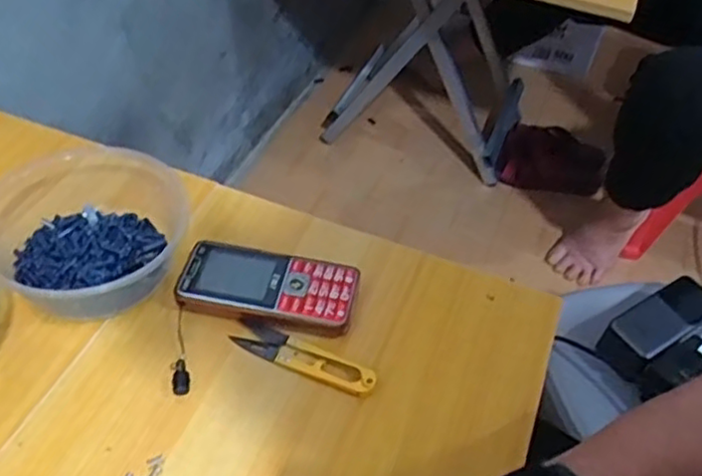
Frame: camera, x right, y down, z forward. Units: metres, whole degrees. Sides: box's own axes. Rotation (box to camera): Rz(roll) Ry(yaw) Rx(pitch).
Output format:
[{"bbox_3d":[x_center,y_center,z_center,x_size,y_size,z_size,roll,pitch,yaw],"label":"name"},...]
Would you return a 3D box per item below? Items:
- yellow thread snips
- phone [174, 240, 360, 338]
[{"bbox_3d":[-0.033,0.080,0.468,0.104,0.006,0.023,22,49,14],"label":"yellow thread snips"},{"bbox_3d":[-0.060,0.035,0.498,0.125,0.017,0.058,10,47,4],"label":"phone"}]

